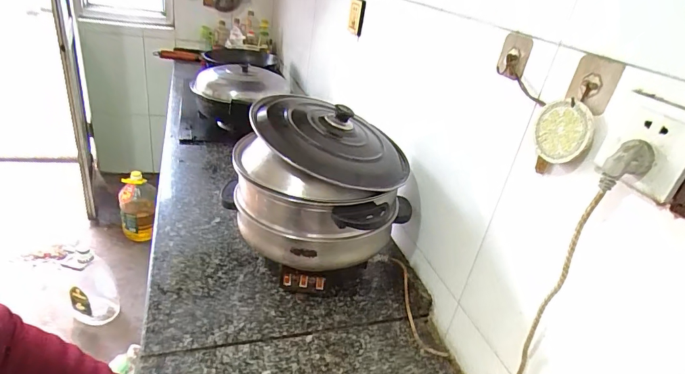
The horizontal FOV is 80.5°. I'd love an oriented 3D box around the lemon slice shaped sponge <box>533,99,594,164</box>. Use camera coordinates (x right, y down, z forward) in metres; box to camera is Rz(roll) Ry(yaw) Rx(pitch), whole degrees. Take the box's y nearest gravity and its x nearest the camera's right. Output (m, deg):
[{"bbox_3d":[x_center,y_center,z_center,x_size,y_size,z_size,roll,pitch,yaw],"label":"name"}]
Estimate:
[{"bbox_3d":[0.267,-0.068,0.497,0.010,0.074,0.077,1,28,-15],"label":"lemon slice shaped sponge"}]

